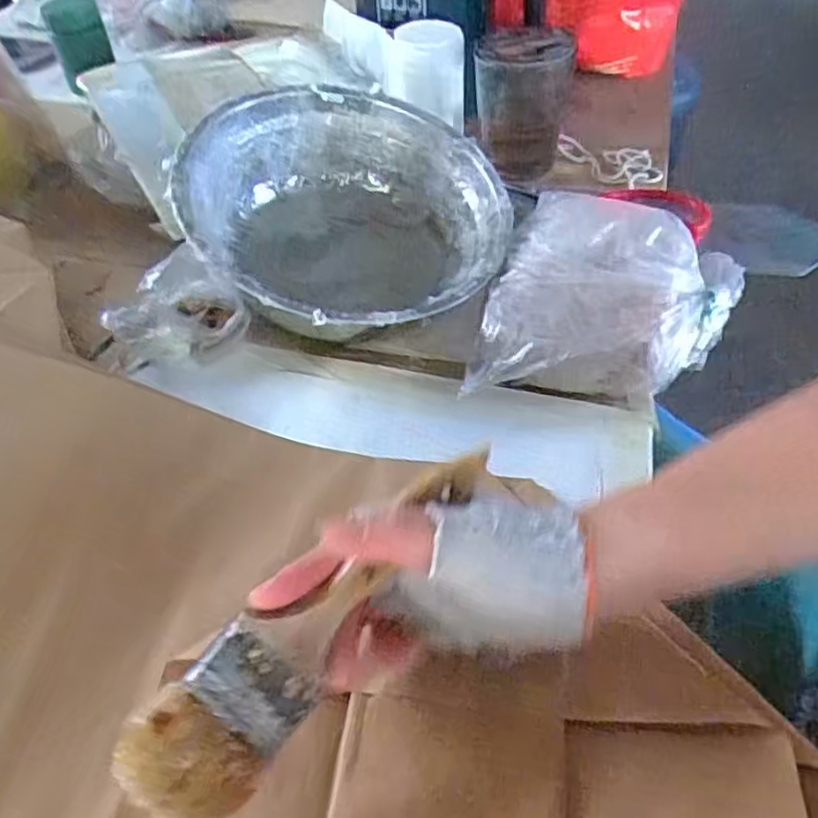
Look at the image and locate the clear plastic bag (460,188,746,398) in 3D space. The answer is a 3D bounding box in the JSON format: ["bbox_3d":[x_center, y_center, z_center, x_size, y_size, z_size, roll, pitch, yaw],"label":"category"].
[{"bbox_3d":[0.139,-0.071,0.468,0.152,0.077,0.183,15,50,16],"label":"clear plastic bag"}]

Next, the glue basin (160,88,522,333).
[{"bbox_3d":[-0.044,-0.141,0.514,0.233,0.103,0.233,0,60,0],"label":"glue basin"}]

